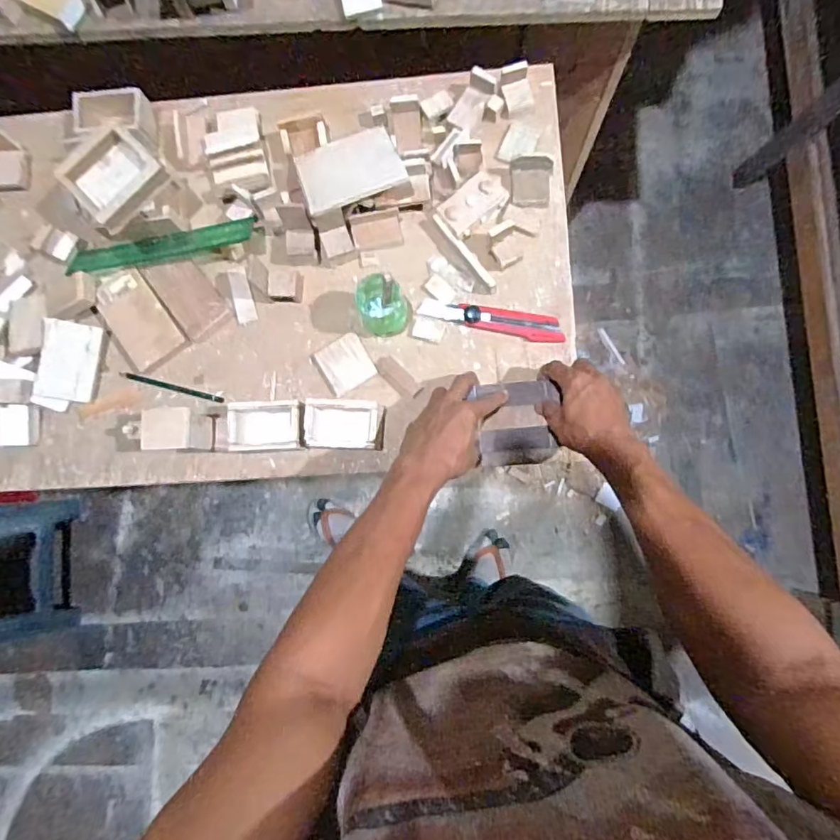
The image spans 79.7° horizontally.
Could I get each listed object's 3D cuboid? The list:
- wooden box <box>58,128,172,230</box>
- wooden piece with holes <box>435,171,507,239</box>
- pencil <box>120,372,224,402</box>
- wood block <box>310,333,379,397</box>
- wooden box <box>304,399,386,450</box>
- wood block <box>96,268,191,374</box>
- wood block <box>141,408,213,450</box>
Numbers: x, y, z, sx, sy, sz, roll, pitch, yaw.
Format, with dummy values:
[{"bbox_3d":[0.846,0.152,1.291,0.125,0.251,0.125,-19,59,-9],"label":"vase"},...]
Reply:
[{"bbox_3d":[-0.373,-0.294,0.607,0.100,0.028,0.103,37,87,7],"label":"wooden box"},{"bbox_3d":[0.068,-0.283,0.658,0.087,0.014,0.054,-40,82,-1],"label":"wooden piece with holes"},{"bbox_3d":[-0.326,-0.043,0.659,0.137,0.006,0.008,14,84,5],"label":"pencil"},{"bbox_3d":[-0.097,-0.073,0.651,0.065,0.016,0.068,-34,82,-1],"label":"wood block"},{"bbox_3d":[-0.093,0.007,0.622,0.091,0.050,0.059,2,83,4],"label":"wooden box"},{"bbox_3d":[-0.370,-0.131,0.658,0.077,0.013,0.127,-37,82,-1],"label":"wood block"},{"bbox_3d":[-0.292,0.013,0.617,0.056,0.083,0.054,-1,83,4],"label":"wood block"}]

